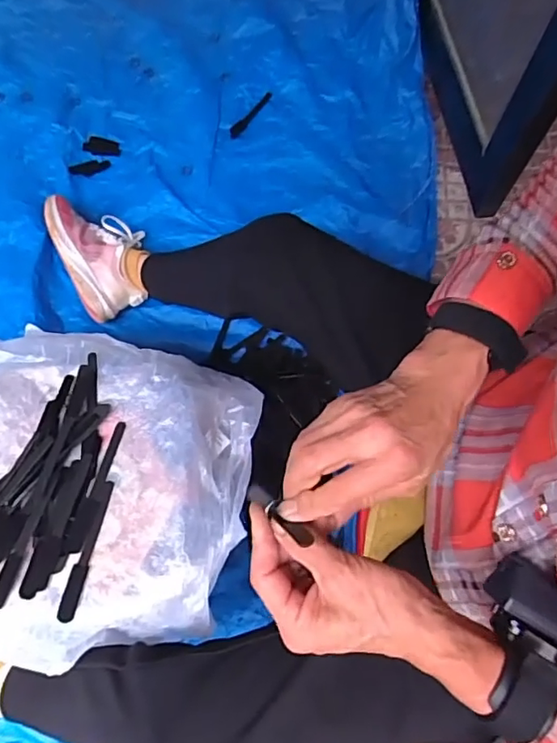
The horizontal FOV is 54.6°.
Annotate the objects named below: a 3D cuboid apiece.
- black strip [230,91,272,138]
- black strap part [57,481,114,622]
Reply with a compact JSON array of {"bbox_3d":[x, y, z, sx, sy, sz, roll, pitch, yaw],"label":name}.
[{"bbox_3d":[-0.054,-0.507,1.068,0.021,0.009,0.131,35,75,11],"label":"black strip"},{"bbox_3d":[-0.202,0.185,0.566,0.018,0.011,0.139,11,72,3],"label":"black strap part"}]

